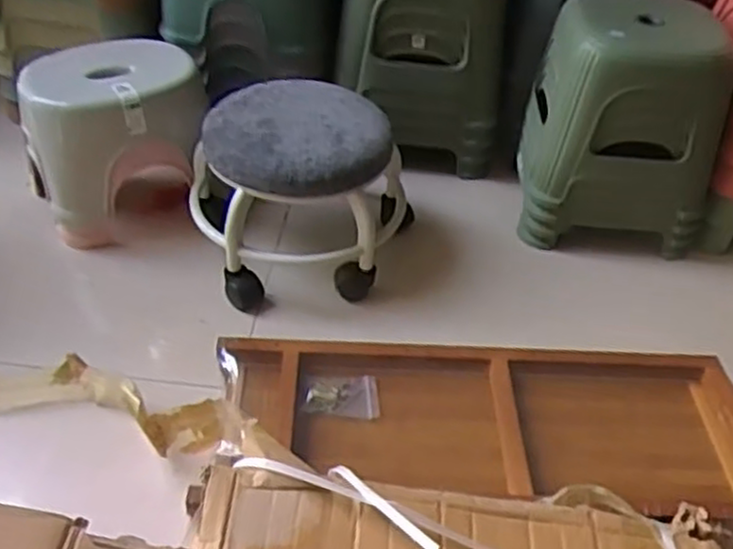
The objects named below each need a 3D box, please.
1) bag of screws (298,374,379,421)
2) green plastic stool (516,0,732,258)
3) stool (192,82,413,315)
[{"bbox_3d":[-0.032,0.151,0.926,0.096,0.019,0.061,-2,41,-6],"label":"bag of screws"},{"bbox_3d":[0.423,-0.246,1.244,0.287,0.362,0.242,4,41,0],"label":"green plastic stool"},{"bbox_3d":[-0.098,-0.132,1.183,0.337,0.246,0.281,-7,42,-12],"label":"stool"}]

